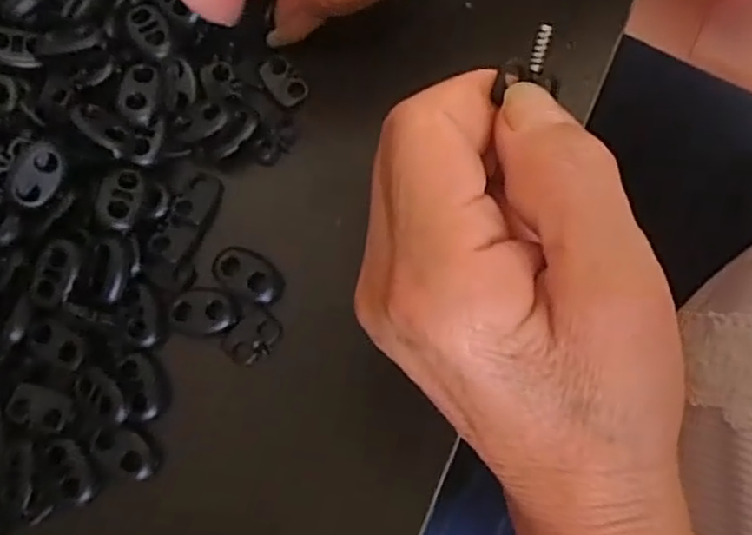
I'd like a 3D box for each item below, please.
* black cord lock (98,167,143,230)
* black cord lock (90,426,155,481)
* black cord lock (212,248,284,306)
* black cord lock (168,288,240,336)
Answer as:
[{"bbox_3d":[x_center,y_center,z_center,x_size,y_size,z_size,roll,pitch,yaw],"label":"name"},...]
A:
[{"bbox_3d":[-0.080,-0.021,0.209,0.013,0.006,0.020,12,76,-23],"label":"black cord lock"},{"bbox_3d":[-0.076,0.056,0.202,0.020,0.005,0.012,33,81,7],"label":"black cord lock"},{"bbox_3d":[-0.040,0.003,0.211,0.022,0.005,0.014,28,81,7],"label":"black cord lock"},{"bbox_3d":[-0.054,0.014,0.209,0.020,0.006,0.014,8,79,3],"label":"black cord lock"}]

